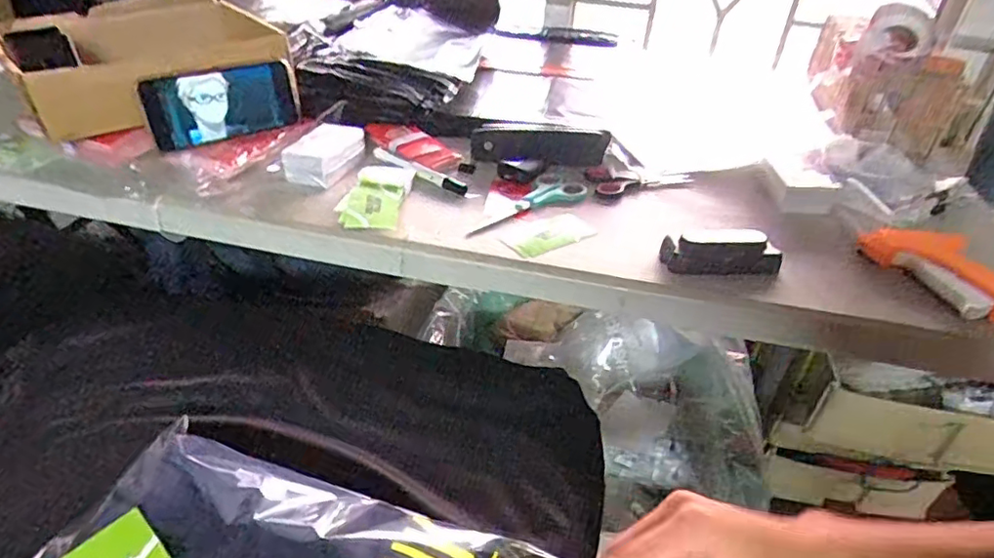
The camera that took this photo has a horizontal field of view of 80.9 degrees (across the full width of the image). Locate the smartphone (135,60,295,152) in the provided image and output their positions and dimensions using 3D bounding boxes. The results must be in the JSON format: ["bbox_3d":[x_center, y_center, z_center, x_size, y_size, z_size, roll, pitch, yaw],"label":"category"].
[{"bbox_3d":[-0.308,-0.199,0.660,0.158,0.071,0.015,-27,36,-35],"label":"smartphone"}]

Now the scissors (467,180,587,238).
[{"bbox_3d":[0.033,-0.076,0.646,0.176,0.015,0.042,-23,45,-31],"label":"scissors"}]

